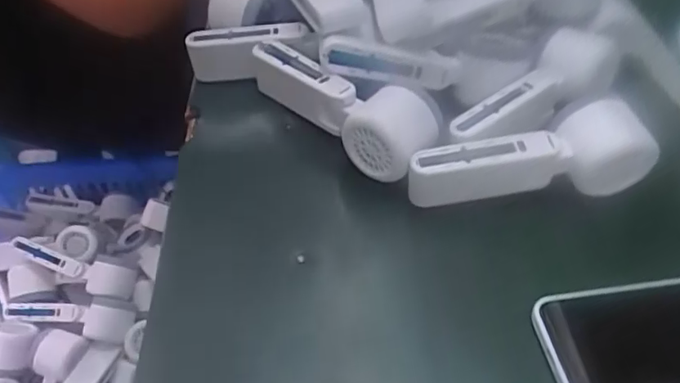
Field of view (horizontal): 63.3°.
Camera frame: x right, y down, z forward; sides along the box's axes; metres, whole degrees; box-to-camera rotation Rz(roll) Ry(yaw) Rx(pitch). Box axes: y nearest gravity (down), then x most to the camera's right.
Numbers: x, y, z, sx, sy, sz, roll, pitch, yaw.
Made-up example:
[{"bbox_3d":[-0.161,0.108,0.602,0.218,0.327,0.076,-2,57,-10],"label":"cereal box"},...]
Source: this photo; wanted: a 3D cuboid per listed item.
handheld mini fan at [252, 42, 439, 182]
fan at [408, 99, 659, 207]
[{"bbox_3d":[0.003,-0.068,0.425,0.159,0.058,0.059,37,56,27],"label":"handheld mini fan"},{"bbox_3d":[0.132,-0.023,0.386,0.166,0.066,0.041,0,47,-3],"label":"fan"}]

